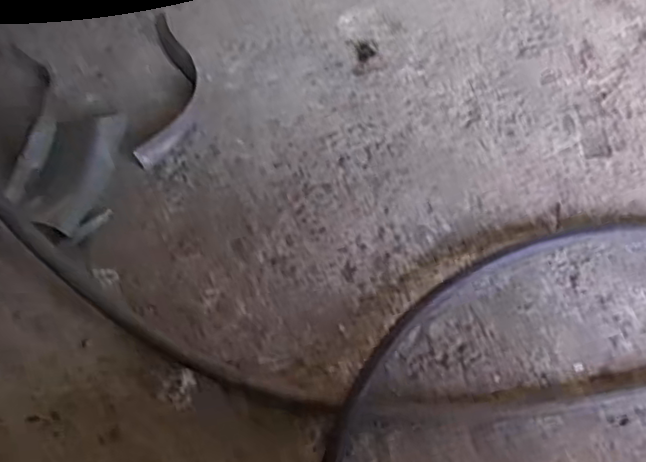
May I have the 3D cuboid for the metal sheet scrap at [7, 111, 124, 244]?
[{"bbox_3d":[-0.257,-0.061,0.658,0.091,0.035,0.152,-2,61,-1],"label":"metal sheet scrap"}]

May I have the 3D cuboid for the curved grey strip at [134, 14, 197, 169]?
[{"bbox_3d":[-0.168,-0.160,0.726,0.053,0.010,0.209,-1,61,0],"label":"curved grey strip"}]

